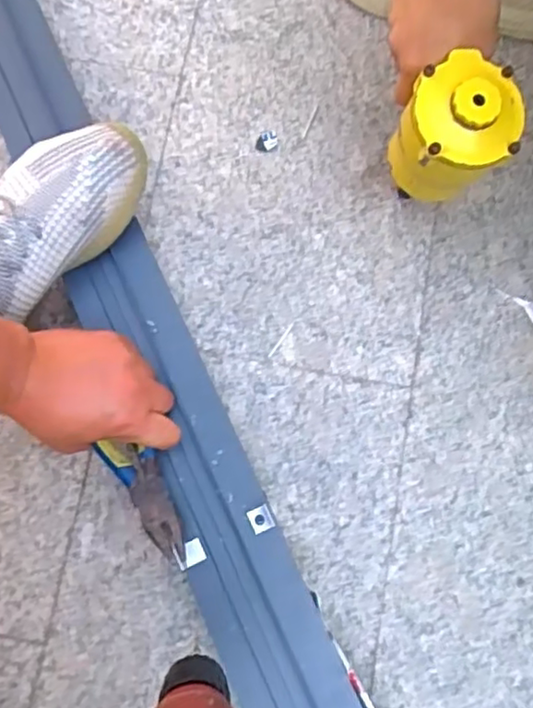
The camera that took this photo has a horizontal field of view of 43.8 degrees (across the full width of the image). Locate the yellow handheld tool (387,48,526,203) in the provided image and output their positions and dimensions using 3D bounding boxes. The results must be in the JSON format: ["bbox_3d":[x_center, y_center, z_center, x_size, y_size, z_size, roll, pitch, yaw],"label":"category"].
[{"bbox_3d":[0.155,-0.182,0.550,0.089,0.106,0.085,12,77,2],"label":"yellow handheld tool"}]

